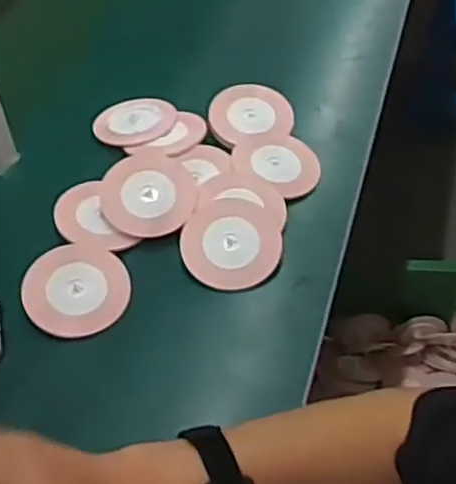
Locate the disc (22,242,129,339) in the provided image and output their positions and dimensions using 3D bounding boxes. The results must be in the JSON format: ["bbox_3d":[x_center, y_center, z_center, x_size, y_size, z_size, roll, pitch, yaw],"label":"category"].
[{"bbox_3d":[-0.148,0.047,0.678,0.098,0.011,0.100,4,55,-6],"label":"disc"}]

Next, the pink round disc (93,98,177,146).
[{"bbox_3d":[-0.114,-0.150,0.851,0.096,0.009,0.096,-2,48,2],"label":"pink round disc"}]

